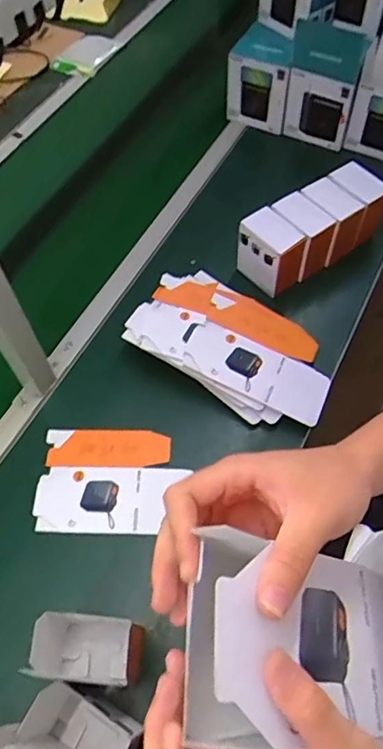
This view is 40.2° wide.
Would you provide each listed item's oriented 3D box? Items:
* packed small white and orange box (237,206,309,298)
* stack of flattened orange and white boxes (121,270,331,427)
[{"bbox_3d":[0.138,-0.213,0.912,0.068,0.110,0.102,-39,65,-18],"label":"packed small white and orange box"},{"bbox_3d":[0.070,-0.049,0.845,0.325,0.034,0.180,33,64,10],"label":"stack of flattened orange and white boxes"}]

